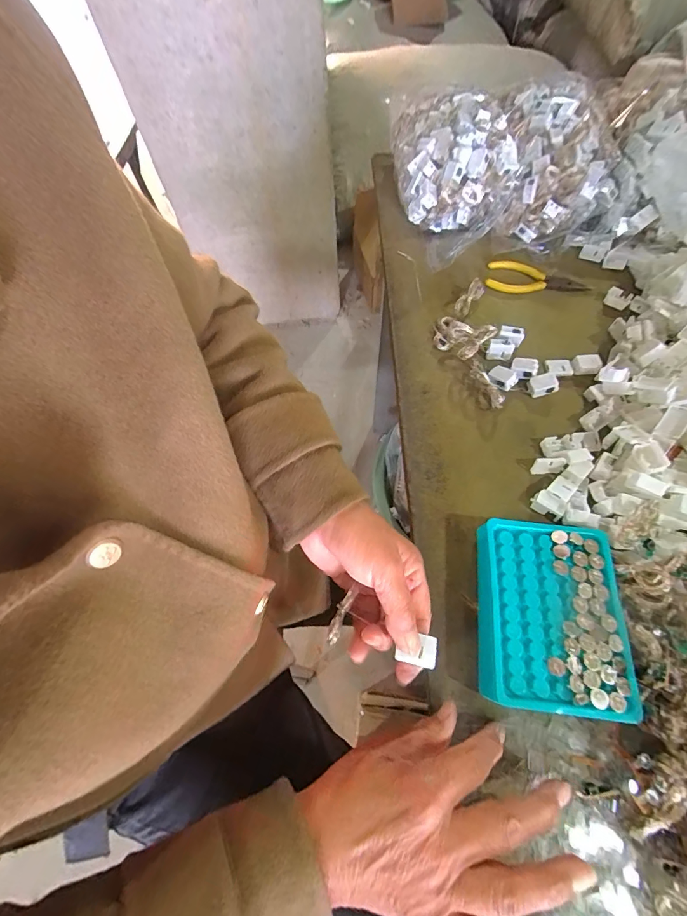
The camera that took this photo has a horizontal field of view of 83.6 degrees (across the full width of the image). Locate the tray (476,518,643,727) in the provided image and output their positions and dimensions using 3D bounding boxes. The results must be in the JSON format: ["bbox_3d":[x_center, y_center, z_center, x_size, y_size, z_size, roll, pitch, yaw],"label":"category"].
[{"bbox_3d":[0.154,0.118,0.295,0.096,0.036,0.127,7,64,7],"label":"tray"}]

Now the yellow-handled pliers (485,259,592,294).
[{"bbox_3d":[0.239,-0.218,0.476,0.119,0.011,0.046,14,65,10],"label":"yellow-handled pliers"}]

